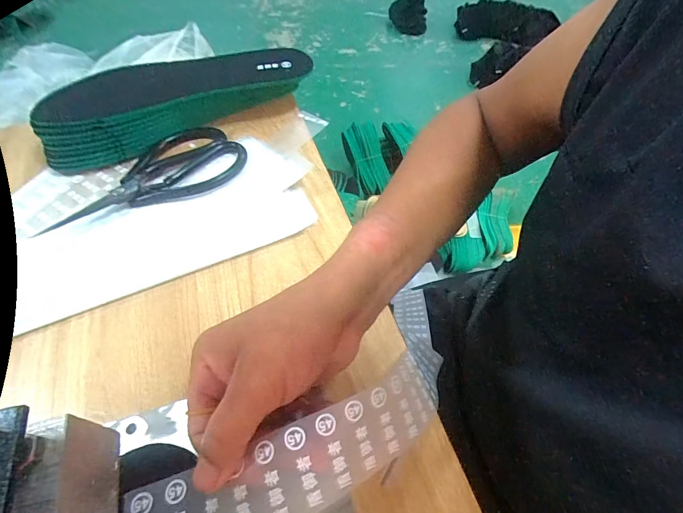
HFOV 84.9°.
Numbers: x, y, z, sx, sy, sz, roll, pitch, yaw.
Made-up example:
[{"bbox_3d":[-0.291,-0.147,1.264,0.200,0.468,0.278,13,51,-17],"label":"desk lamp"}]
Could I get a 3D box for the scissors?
[{"bbox_3d":[-0.189,-0.082,0.367,0.183,0.016,0.094,-19,57,-10],"label":"scissors"}]

